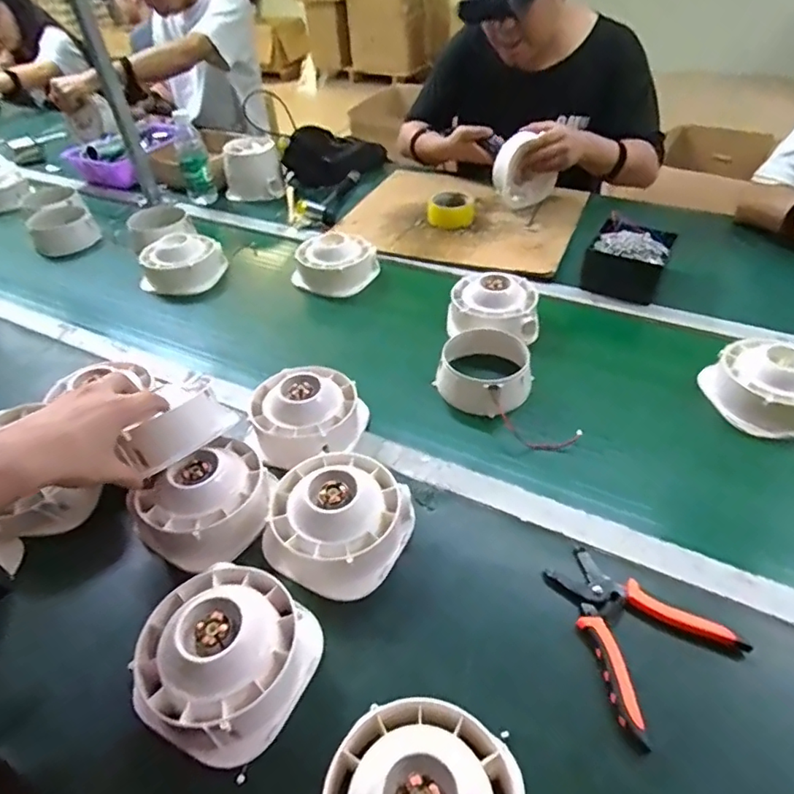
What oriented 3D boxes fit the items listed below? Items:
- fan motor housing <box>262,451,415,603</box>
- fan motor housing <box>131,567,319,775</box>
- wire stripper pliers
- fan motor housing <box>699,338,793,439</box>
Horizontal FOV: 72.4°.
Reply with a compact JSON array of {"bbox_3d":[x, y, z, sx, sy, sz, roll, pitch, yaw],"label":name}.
[{"bbox_3d":[-0.058,0.119,0.545,0.128,0.074,0.130,-1,44,1],"label":"fan motor housing"},{"bbox_3d":[-0.143,0.208,0.444,0.130,0.063,0.132,-1,44,1],"label":"fan motor housing"},{"bbox_3d":[0.206,0.197,0.481,0.132,0.013,0.151,-21,47,-19],"label":"wire stripper pliers"},{"bbox_3d":[0.469,-0.013,0.685,0.127,0.081,0.125,-1,44,1],"label":"fan motor housing"}]

